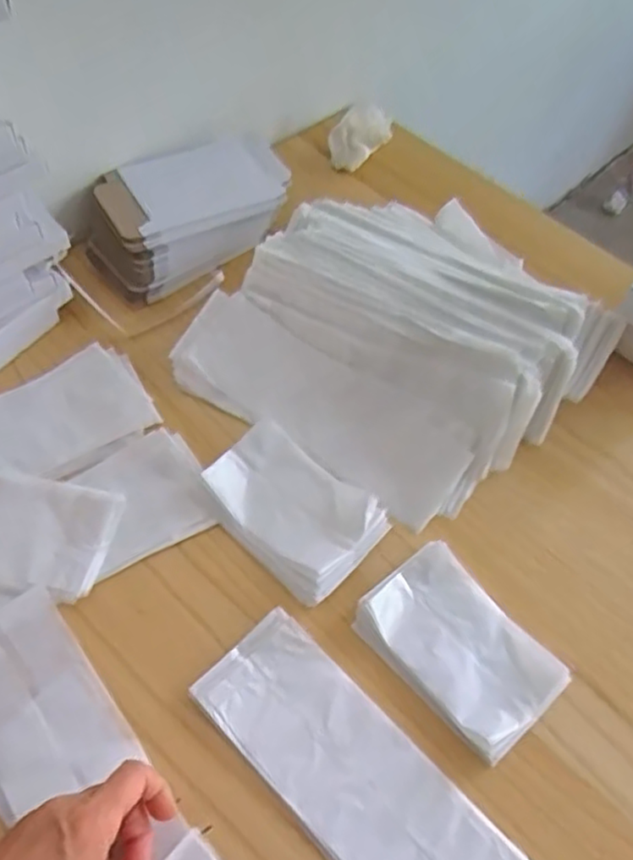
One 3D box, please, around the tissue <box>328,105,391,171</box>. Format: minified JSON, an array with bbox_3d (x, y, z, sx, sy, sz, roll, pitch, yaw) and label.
[{"bbox_3d":[0.049,-0.337,0.780,0.053,0.051,0.082,31,59,16],"label":"tissue"}]

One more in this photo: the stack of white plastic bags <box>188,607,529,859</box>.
[{"bbox_3d":[0.037,0.227,0.410,0.084,0.010,0.256,-37,65,-25],"label":"stack of white plastic bags"}]

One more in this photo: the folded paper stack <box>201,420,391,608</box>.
[{"bbox_3d":[-0.020,0.058,0.513,0.131,0.019,0.088,38,61,20],"label":"folded paper stack"}]

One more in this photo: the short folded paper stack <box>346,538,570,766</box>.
[{"bbox_3d":[0.097,0.148,0.462,0.084,0.016,0.129,-35,64,-24],"label":"short folded paper stack"}]

